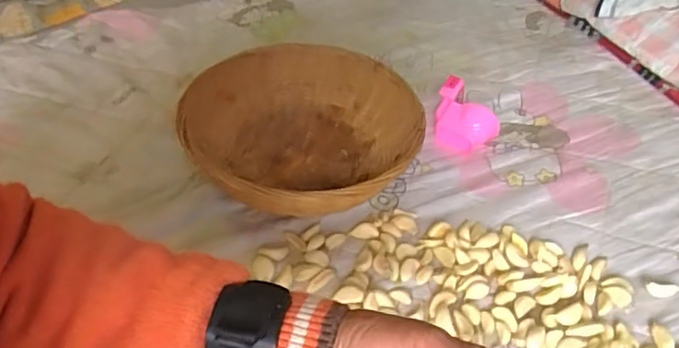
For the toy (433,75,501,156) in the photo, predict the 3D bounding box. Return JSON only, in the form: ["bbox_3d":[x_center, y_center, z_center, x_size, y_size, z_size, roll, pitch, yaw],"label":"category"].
[{"bbox_3d":[0.146,-0.065,0.691,0.069,0.048,0.077,11,46,12],"label":"toy"}]

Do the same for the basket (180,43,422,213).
[{"bbox_3d":[-0.038,-0.045,0.652,0.243,0.074,0.247,10,46,11],"label":"basket"}]

